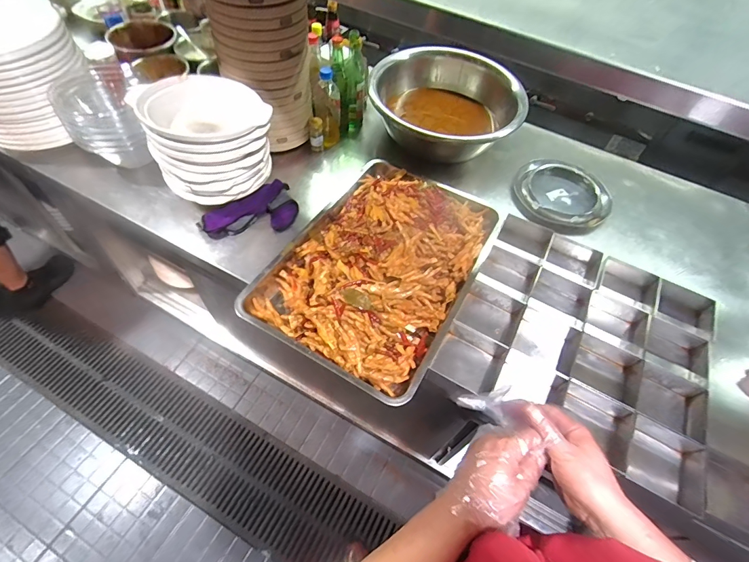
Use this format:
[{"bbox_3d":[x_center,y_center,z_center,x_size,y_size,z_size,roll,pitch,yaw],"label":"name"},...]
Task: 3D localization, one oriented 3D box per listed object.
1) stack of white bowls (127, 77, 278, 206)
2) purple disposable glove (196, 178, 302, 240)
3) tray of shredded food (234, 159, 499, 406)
[{"bbox_3d":[-0.374,-0.325,0.908,0.257,0.177,0.221,-31,64,-24],"label":"stack of white bowls"},{"bbox_3d":[-0.291,-0.153,0.946,0.233,0.045,0.113,-31,64,-24],"label":"purple disposable glove"},{"bbox_3d":[0.028,-0.074,0.857,0.388,0.114,0.586,28,57,13],"label":"tray of shredded food"}]

